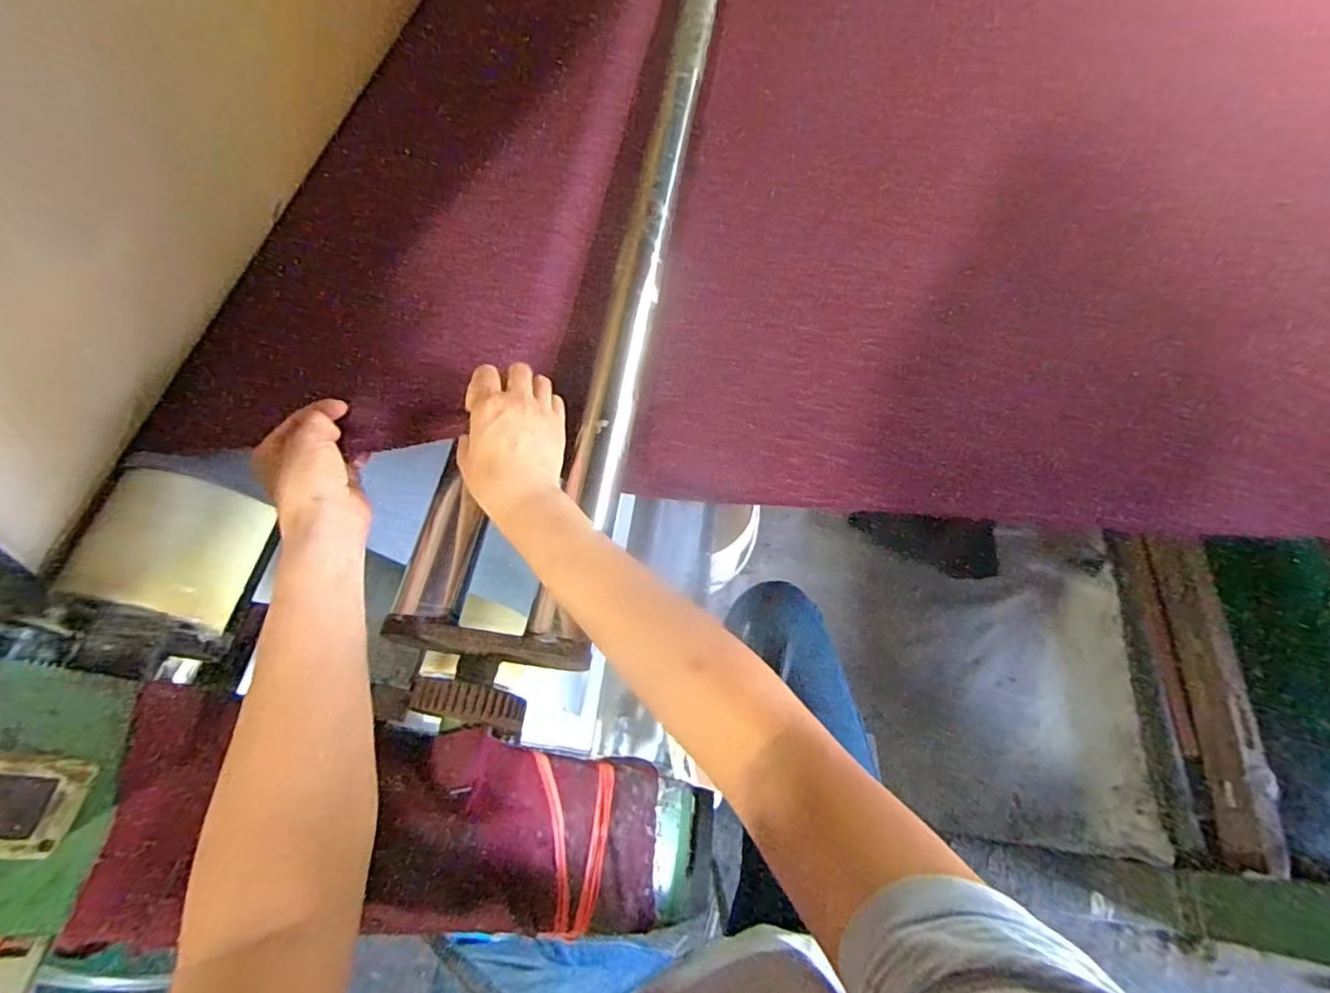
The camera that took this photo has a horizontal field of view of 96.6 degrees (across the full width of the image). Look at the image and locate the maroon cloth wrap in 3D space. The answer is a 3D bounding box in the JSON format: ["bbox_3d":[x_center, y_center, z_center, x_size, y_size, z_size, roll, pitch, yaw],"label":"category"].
[{"bbox_3d":[-0.151,0.239,0.423,0.403,0.083,0.134,27,59,-30],"label":"maroon cloth wrap"}]

